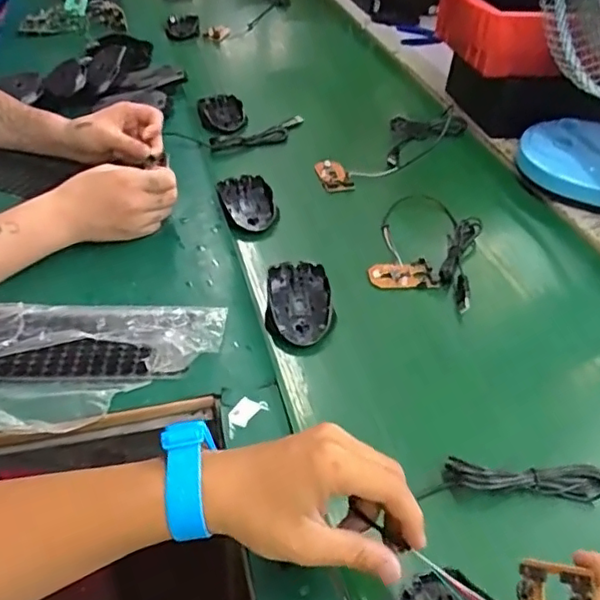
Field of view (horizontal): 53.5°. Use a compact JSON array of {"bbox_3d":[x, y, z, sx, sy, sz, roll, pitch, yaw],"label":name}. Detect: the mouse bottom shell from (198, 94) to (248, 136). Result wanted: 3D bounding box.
[{"bbox_3d":[-0.117,-0.280,0.902,0.067,0.017,0.118,-6,39,-13],"label":"mouse bottom shell"}]

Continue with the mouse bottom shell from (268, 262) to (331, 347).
[{"bbox_3d":[-0.001,-0.001,0.583,0.058,0.014,0.113,0,40,-3],"label":"mouse bottom shell"}]

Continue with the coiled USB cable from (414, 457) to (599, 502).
[{"bbox_3d":[0.177,0.134,0.437,0.172,0.019,0.022,1,40,-2],"label":"coiled USB cable"}]

